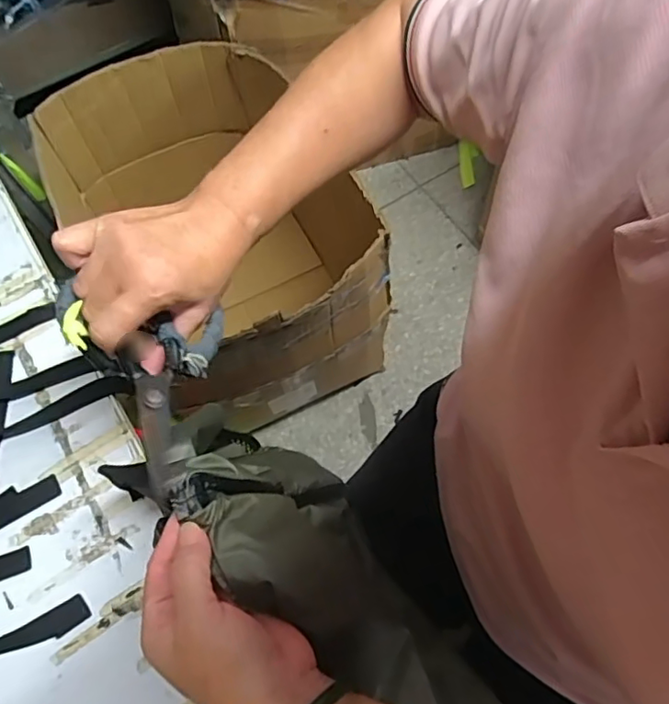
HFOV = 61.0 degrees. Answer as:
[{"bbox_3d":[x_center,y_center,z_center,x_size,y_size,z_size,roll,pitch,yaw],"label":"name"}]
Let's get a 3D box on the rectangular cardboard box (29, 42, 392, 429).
[{"bbox_3d":[-0.220,-0.195,1.143,0.414,0.478,0.611,-33,69,-12],"label":"rectangular cardboard box"}]

